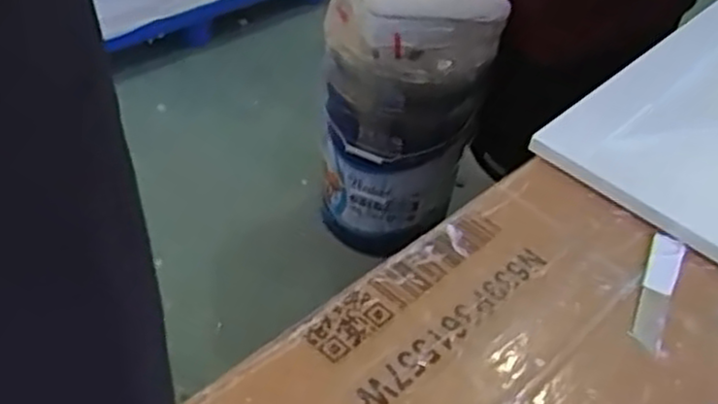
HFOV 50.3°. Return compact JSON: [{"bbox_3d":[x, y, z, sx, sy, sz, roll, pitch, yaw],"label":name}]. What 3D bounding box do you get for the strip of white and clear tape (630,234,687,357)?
[{"bbox_3d":[0.187,0.055,0.479,0.020,0.005,0.094,21,45,16],"label":"strip of white and clear tape"}]

